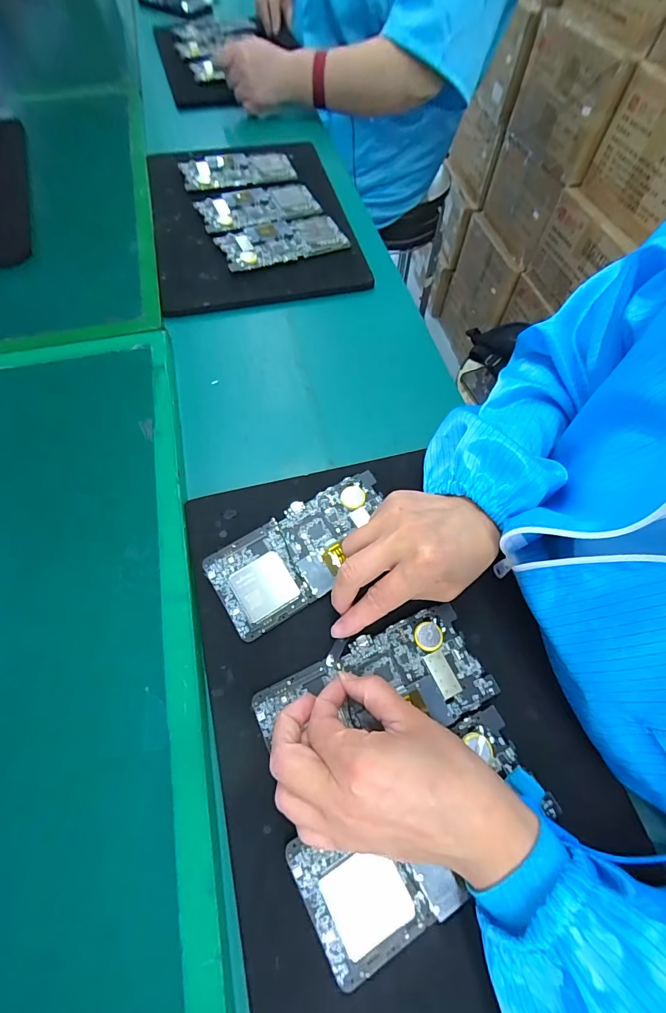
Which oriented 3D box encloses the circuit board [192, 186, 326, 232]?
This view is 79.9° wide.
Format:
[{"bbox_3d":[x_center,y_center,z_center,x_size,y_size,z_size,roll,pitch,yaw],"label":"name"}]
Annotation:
[{"bbox_3d":[-0.098,-0.397,0.520,0.149,0.010,0.083,-20,66,-13],"label":"circuit board"}]

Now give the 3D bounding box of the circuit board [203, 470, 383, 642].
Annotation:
[{"bbox_3d":[-0.020,0.032,0.316,0.152,0.009,0.070,-32,69,-17],"label":"circuit board"}]

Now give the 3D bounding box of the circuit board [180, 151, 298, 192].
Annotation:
[{"bbox_3d":[-0.133,-0.480,0.557,0.153,0.015,0.072,-18,65,-11],"label":"circuit board"}]

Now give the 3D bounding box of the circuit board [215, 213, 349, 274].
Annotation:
[{"bbox_3d":[-0.063,-0.331,0.494,0.150,0.008,0.069,-22,67,-13],"label":"circuit board"}]

